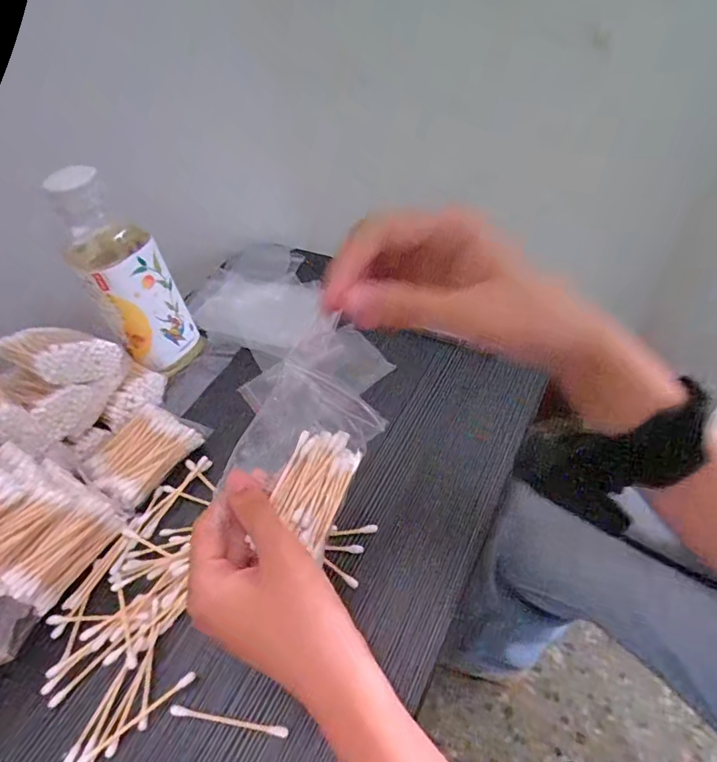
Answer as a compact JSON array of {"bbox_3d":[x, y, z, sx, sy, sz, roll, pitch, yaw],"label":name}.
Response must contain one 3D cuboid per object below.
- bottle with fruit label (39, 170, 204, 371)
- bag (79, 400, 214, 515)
[{"bbox_3d":[-0.197,-0.088,0.414,0.066,0.162,0.067,-29,52,-18],"label":"bottle with fruit label"},{"bbox_3d":[-0.173,0.056,0.390,0.067,0.024,0.082,23,55,24],"label":"bag"}]

